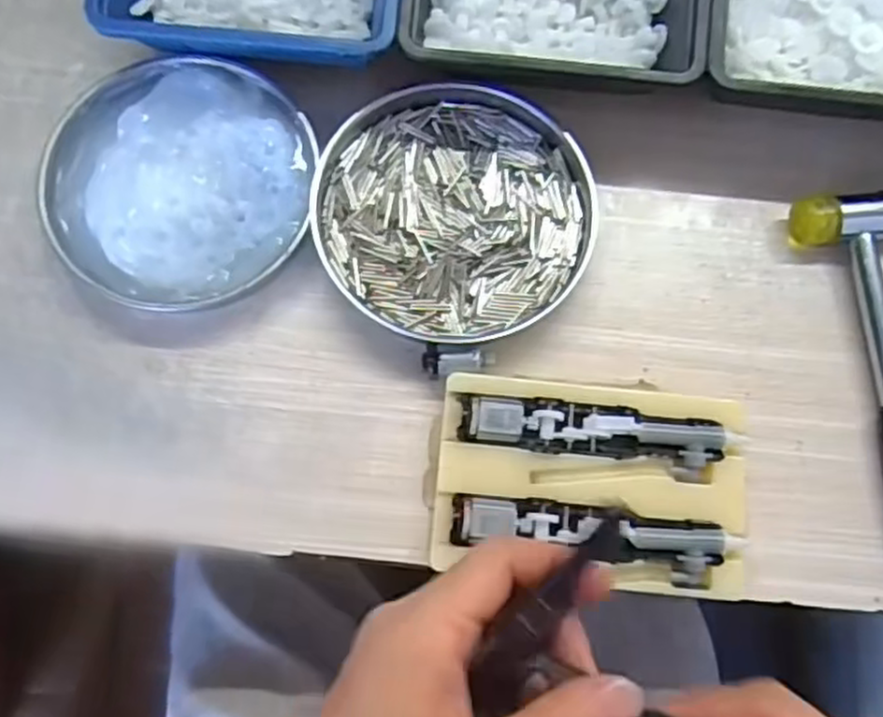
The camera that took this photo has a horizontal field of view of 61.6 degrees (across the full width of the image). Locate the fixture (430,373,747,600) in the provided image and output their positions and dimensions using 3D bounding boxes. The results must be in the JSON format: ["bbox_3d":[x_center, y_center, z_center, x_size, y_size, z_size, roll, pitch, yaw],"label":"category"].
[{"bbox_3d":[0.067,0.057,0.337,0.136,0.028,0.086,5,76,0],"label":"fixture"}]

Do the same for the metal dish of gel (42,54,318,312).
[{"bbox_3d":[-0.129,-0.089,0.370,0.126,0.028,0.127,0,77,-2],"label":"metal dish of gel"}]

